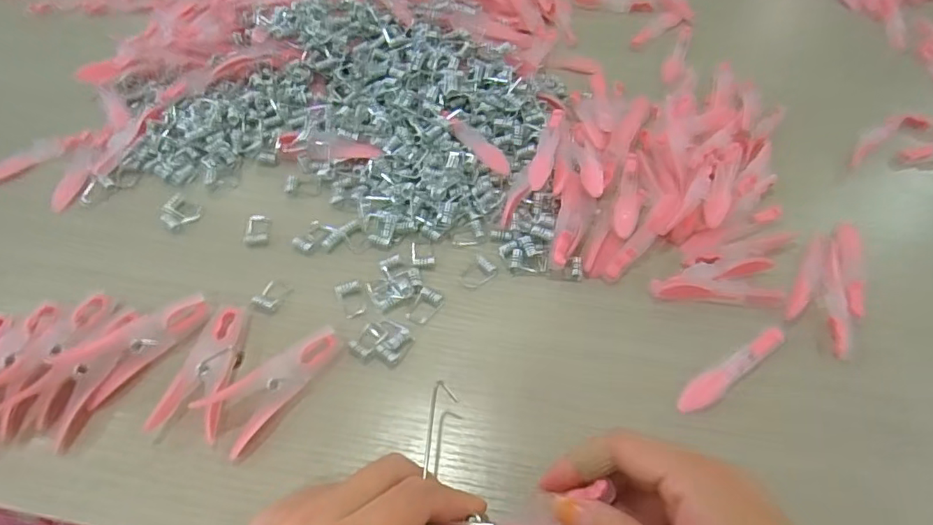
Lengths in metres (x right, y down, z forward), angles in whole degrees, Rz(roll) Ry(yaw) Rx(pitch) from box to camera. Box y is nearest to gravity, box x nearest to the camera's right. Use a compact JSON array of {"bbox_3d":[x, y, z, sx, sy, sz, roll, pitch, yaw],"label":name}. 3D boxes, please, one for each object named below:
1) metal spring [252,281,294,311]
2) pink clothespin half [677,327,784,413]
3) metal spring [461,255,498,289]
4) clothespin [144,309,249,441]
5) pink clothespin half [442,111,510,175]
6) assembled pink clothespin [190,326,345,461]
[{"bbox_3d":[-0.120,0.020,0.334,0.016,0.010,0.022,17,58,10],"label":"metal spring"},{"bbox_3d":[0.152,0.060,0.307,0.081,0.006,0.015,-26,60,-17],"label":"pink clothespin half"},{"bbox_3d":[0.007,0.007,0.345,0.018,0.004,0.023,38,63,23],"label":"metal spring"},{"bbox_3d":[-0.141,0.058,0.301,0.031,0.013,0.075,8,56,5],"label":"clothespin"},{"bbox_3d":[0.007,-0.088,0.398,0.015,0.008,0.069,-35,63,-22],"label":"pink clothespin half"},{"bbox_3d":[-0.105,0.063,0.298,0.031,0.016,0.080,31,61,19],"label":"assembled pink clothespin"}]

